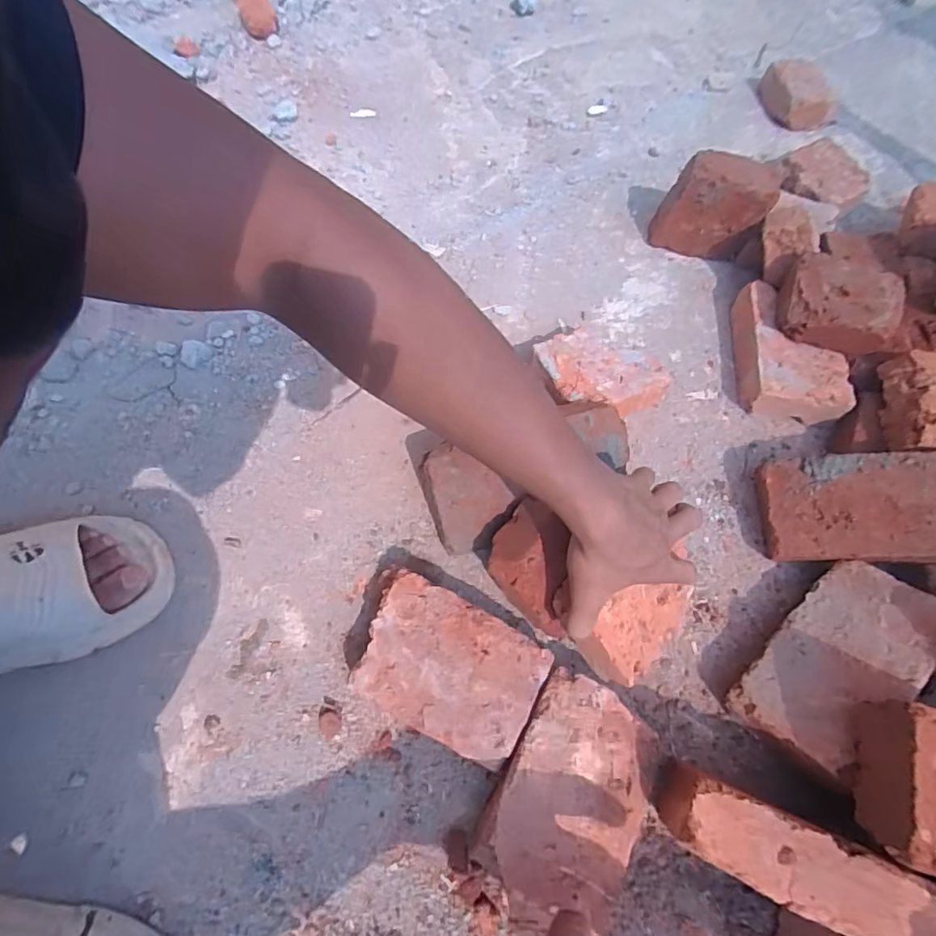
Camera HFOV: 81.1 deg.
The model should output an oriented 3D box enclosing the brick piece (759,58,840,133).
[{"bbox_3d":[0.489,-0.552,0.813,0.116,0.057,0.061,29,67,10],"label":"brick piece"}]

